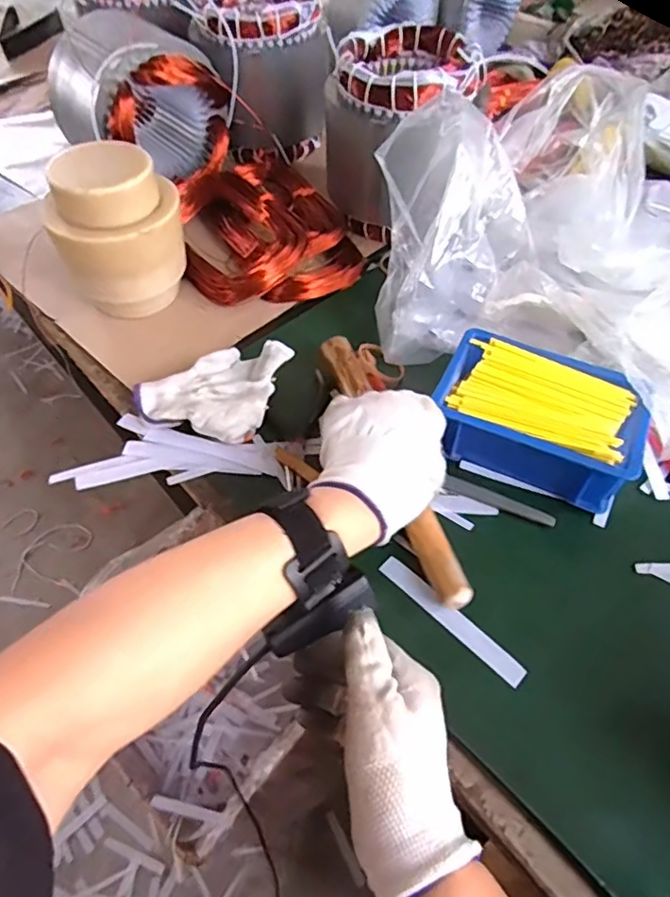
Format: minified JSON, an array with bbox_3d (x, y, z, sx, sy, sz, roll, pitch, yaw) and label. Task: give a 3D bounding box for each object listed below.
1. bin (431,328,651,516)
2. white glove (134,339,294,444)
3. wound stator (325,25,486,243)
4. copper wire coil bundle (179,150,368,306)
[{"bbox_3d":[0.146,-0.016,0.425,0.141,0.057,0.104,23,57,16],"label":"bin"},{"bbox_3d":[-0.099,-0.048,0.468,0.103,0.048,0.094,20,57,15],"label":"white glove"},{"bbox_3d":[0.074,-0.317,0.578,0.140,0.144,0.154,0,54,0],"label":"wound stator"},{"bbox_3d":[-0.084,-0.241,0.609,0.171,0.054,0.225,-17,55,-11],"label":"copper wire coil bundle"}]

